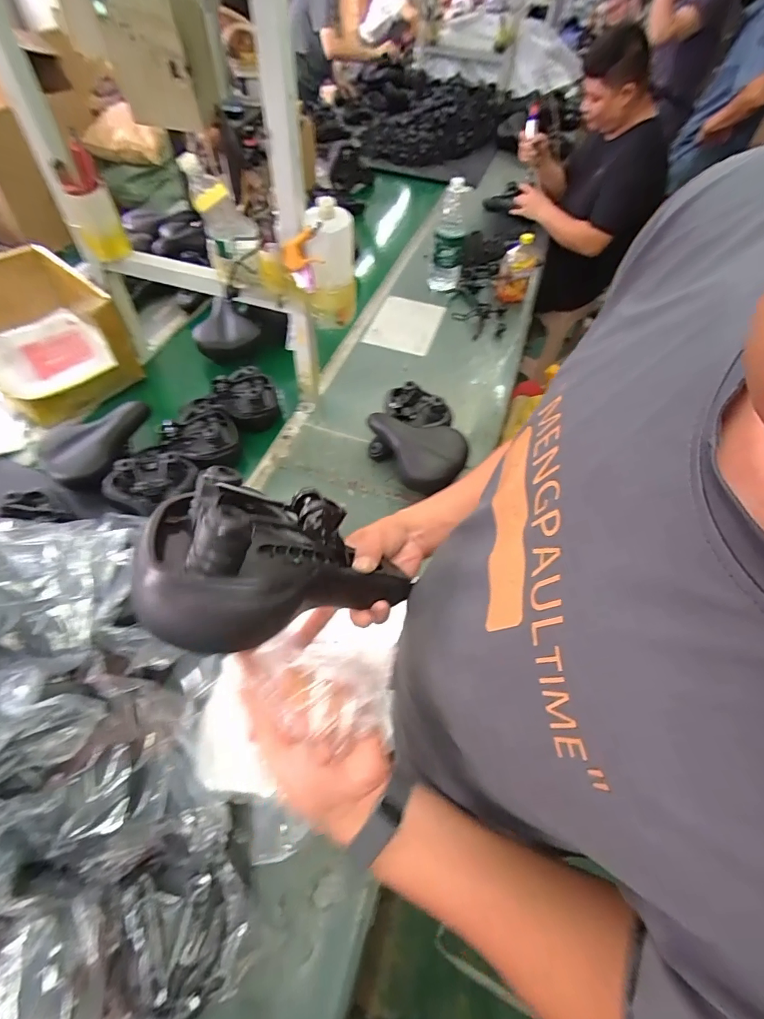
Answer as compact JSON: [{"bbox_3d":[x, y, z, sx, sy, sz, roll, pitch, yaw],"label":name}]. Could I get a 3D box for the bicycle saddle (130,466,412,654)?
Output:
[{"bbox_3d":[-0.090,0.034,0.412,0.224,0.113,0.160,5,20,-45],"label":"bicycle saddle"}]

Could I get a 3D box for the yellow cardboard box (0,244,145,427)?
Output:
[{"bbox_3d":[-0.876,-0.456,1.130,0.346,0.215,0.385,-35,64,-25],"label":"yellow cardboard box"}]

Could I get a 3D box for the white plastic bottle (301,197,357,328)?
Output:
[{"bbox_3d":[-0.117,-0.480,0.902,0.095,0.229,0.085,25,56,13],"label":"white plastic bottle"}]

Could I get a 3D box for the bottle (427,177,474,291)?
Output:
[{"bbox_3d":[0.222,-0.876,1.448,0.103,0.322,0.094,13,55,5],"label":"bottle"}]

